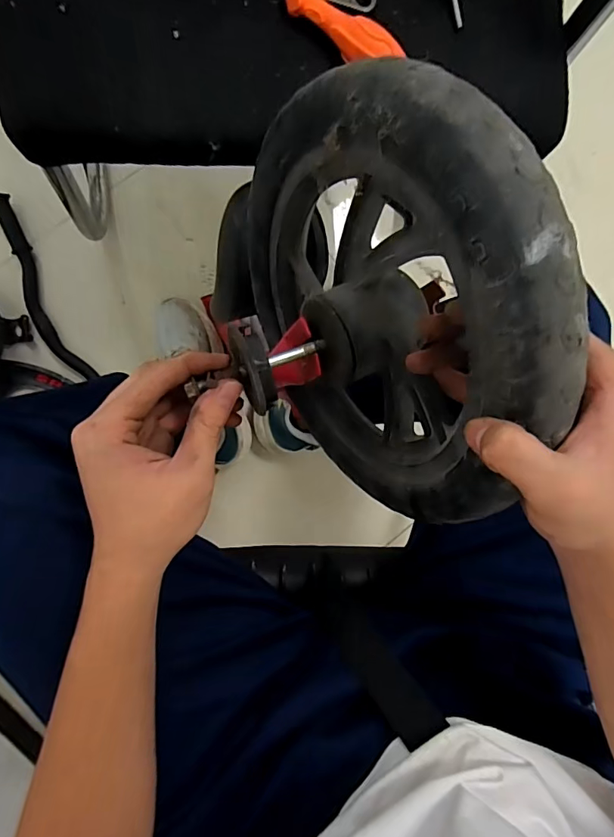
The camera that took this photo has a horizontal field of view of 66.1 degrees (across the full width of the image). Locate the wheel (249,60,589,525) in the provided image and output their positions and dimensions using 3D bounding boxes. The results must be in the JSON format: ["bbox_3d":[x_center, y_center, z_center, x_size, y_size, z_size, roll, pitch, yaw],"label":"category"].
[{"bbox_3d":[0.033,-0.054,0.282,0.047,0.242,0.237,-24,104,-23],"label":"wheel"}]

